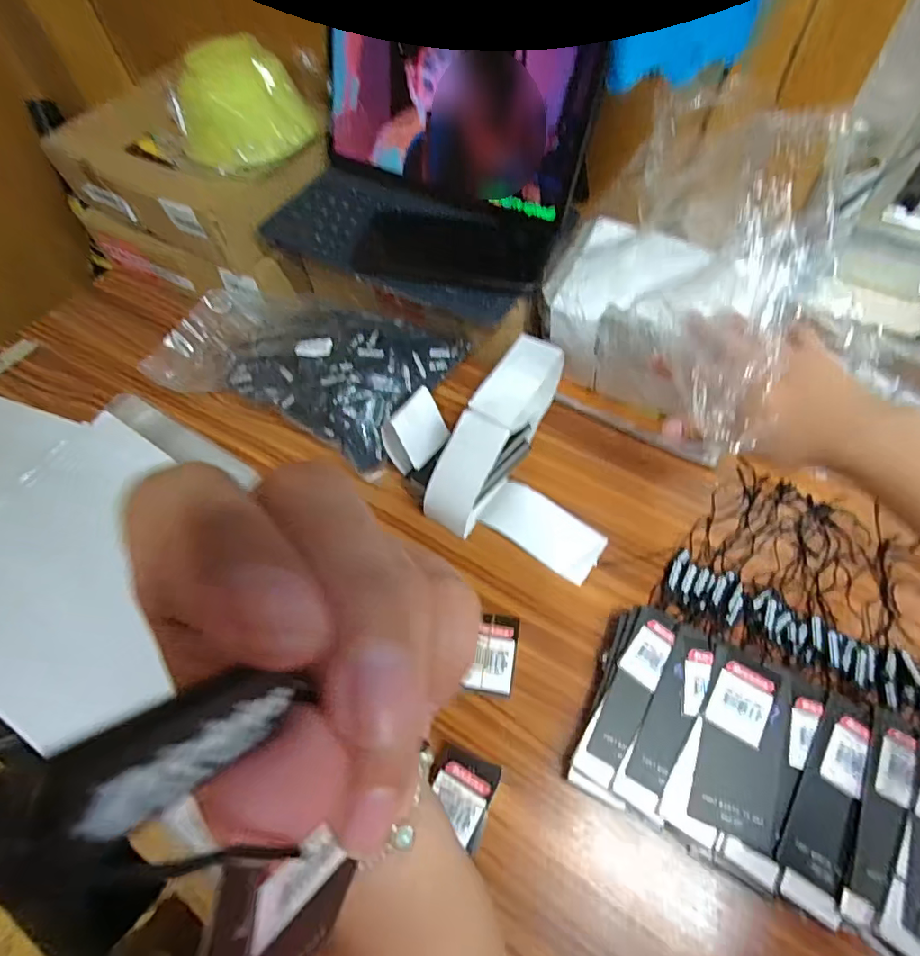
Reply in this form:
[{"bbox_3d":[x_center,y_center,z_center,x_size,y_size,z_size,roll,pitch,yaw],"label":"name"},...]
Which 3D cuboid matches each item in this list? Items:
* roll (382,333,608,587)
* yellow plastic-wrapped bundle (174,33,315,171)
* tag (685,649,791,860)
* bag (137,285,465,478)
[{"bbox_3d":[0.051,-0.013,0.438,0.170,0.077,0.180,-30,61,-13],"label":"roll"},{"bbox_3d":[-0.201,-0.336,0.475,0.131,0.076,0.092,-16,59,-6],"label":"yellow plastic-wrapped bundle"},{"bbox_3d":[0.183,0.170,0.333,0.055,0.004,0.107,22,69,10],"label":"tag"},{"bbox_3d":[-0.151,-0.111,0.513,0.276,0.072,0.161,18,62,14],"label":"bag"}]

